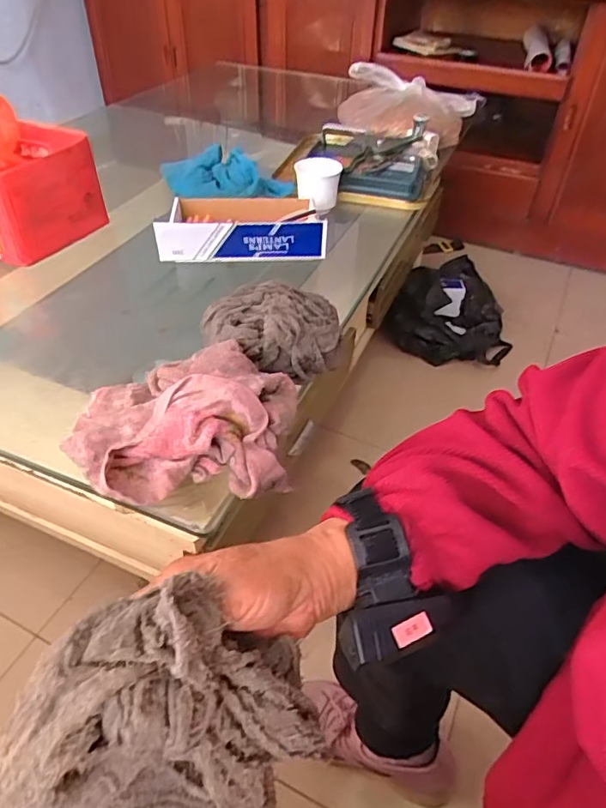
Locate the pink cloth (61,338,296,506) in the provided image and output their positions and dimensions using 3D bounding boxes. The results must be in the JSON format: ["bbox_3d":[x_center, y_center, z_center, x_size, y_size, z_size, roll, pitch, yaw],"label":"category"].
[{"bbox_3d":[-0.109,0.007,0.497,0.207,0.063,0.153,-4,44,-6],"label":"pink cloth"}]

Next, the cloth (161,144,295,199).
[{"bbox_3d":[-0.127,-0.386,0.905,0.206,0.065,0.136,22,47,19],"label":"cloth"}]

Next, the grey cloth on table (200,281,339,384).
[{"bbox_3d":[-0.036,-0.083,0.588,0.144,0.064,0.086,3,44,1],"label":"grey cloth on table"}]

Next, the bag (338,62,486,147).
[{"bbox_3d":[0.208,-0.632,1.151,0.194,0.091,0.273,-28,52,-28],"label":"bag"}]

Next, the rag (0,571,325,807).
[{"bbox_3d":[-0.065,0.167,0.261,0.111,0.114,0.150,31,50,25],"label":"rag"}]

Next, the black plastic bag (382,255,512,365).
[{"bbox_3d":[0.365,-0.224,1.394,0.311,0.149,0.269,7,44,5],"label":"black plastic bag"}]

